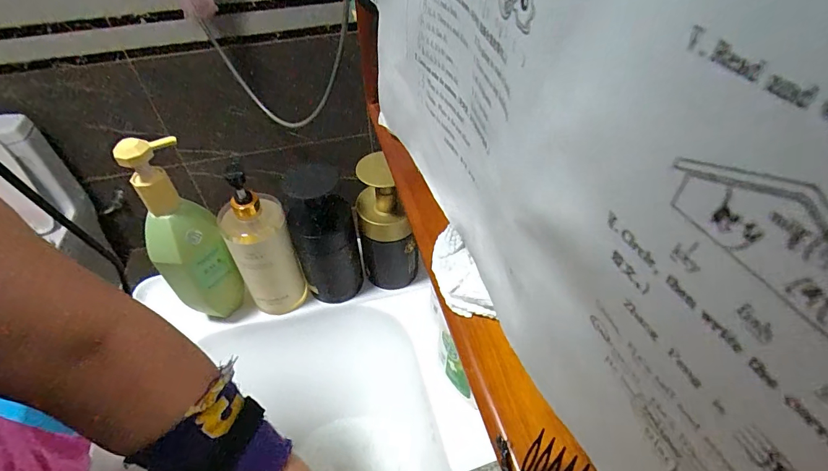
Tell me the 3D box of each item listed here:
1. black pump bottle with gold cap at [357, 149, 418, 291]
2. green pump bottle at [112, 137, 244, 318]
[{"bbox_3d":[-0.038,-0.005,0.546,0.076,0.204,0.062,34,56,29],"label":"black pump bottle with gold cap"},{"bbox_3d":[-0.266,0.011,0.476,0.079,0.254,0.049,-33,53,-26],"label":"green pump bottle"}]

